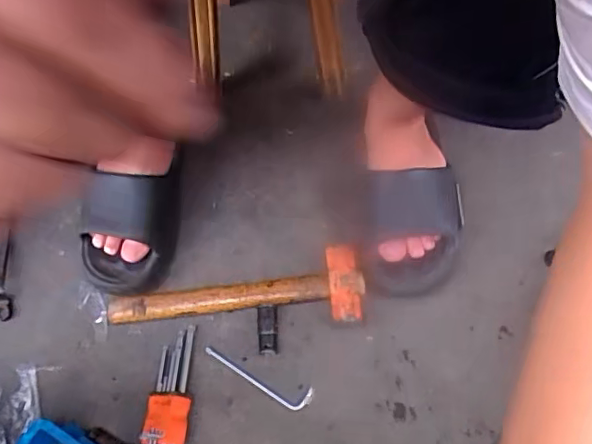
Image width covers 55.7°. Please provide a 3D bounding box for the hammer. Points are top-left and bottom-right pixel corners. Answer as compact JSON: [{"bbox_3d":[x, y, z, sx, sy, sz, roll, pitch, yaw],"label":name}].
[{"bbox_3d":[-0.074,0.089,0.681,0.311,0.041,0.088,-4,64,2],"label":"hammer"}]

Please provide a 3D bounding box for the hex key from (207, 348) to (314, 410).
[{"bbox_3d":[-0.047,0.180,0.649,0.135,0.010,0.029,22,68,12],"label":"hex key"}]

